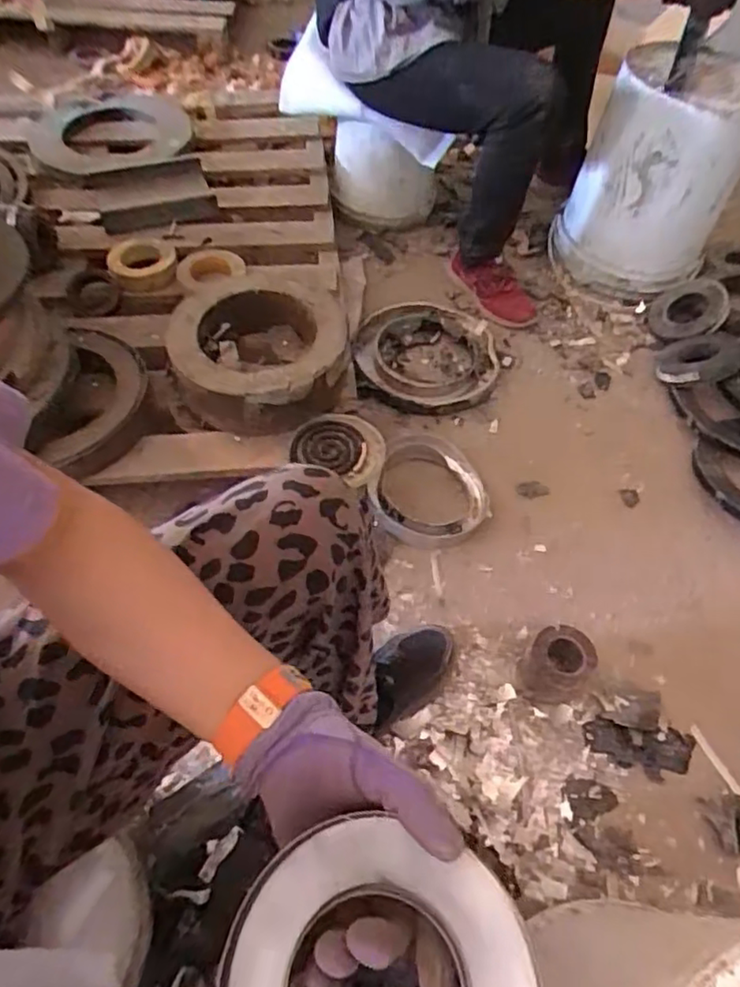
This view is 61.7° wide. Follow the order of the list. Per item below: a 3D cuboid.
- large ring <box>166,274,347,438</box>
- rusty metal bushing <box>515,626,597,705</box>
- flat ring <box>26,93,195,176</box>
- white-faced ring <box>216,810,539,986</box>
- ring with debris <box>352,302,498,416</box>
[{"bbox_3d":[-0.178,-0.228,0.982,0.280,0.110,0.278,-2,56,-6],"label":"large ring"},{"bbox_3d":[0.257,0.240,0.854,0.097,0.071,0.090,-38,66,-26],"label":"rusty metal bushing"},{"bbox_3d":[-0.540,-0.736,1.280,0.321,0.047,0.275,-10,65,6],"label":"flat ring"},{"bbox_3d":[0.001,0.226,0.277,0.141,0.007,0.131,7,60,17],"label":"white-faced ring"},{"bbox_3d":[0.109,-0.267,1.200,0.273,0.051,0.265,2,55,-3],"label":"ring with debris"}]

